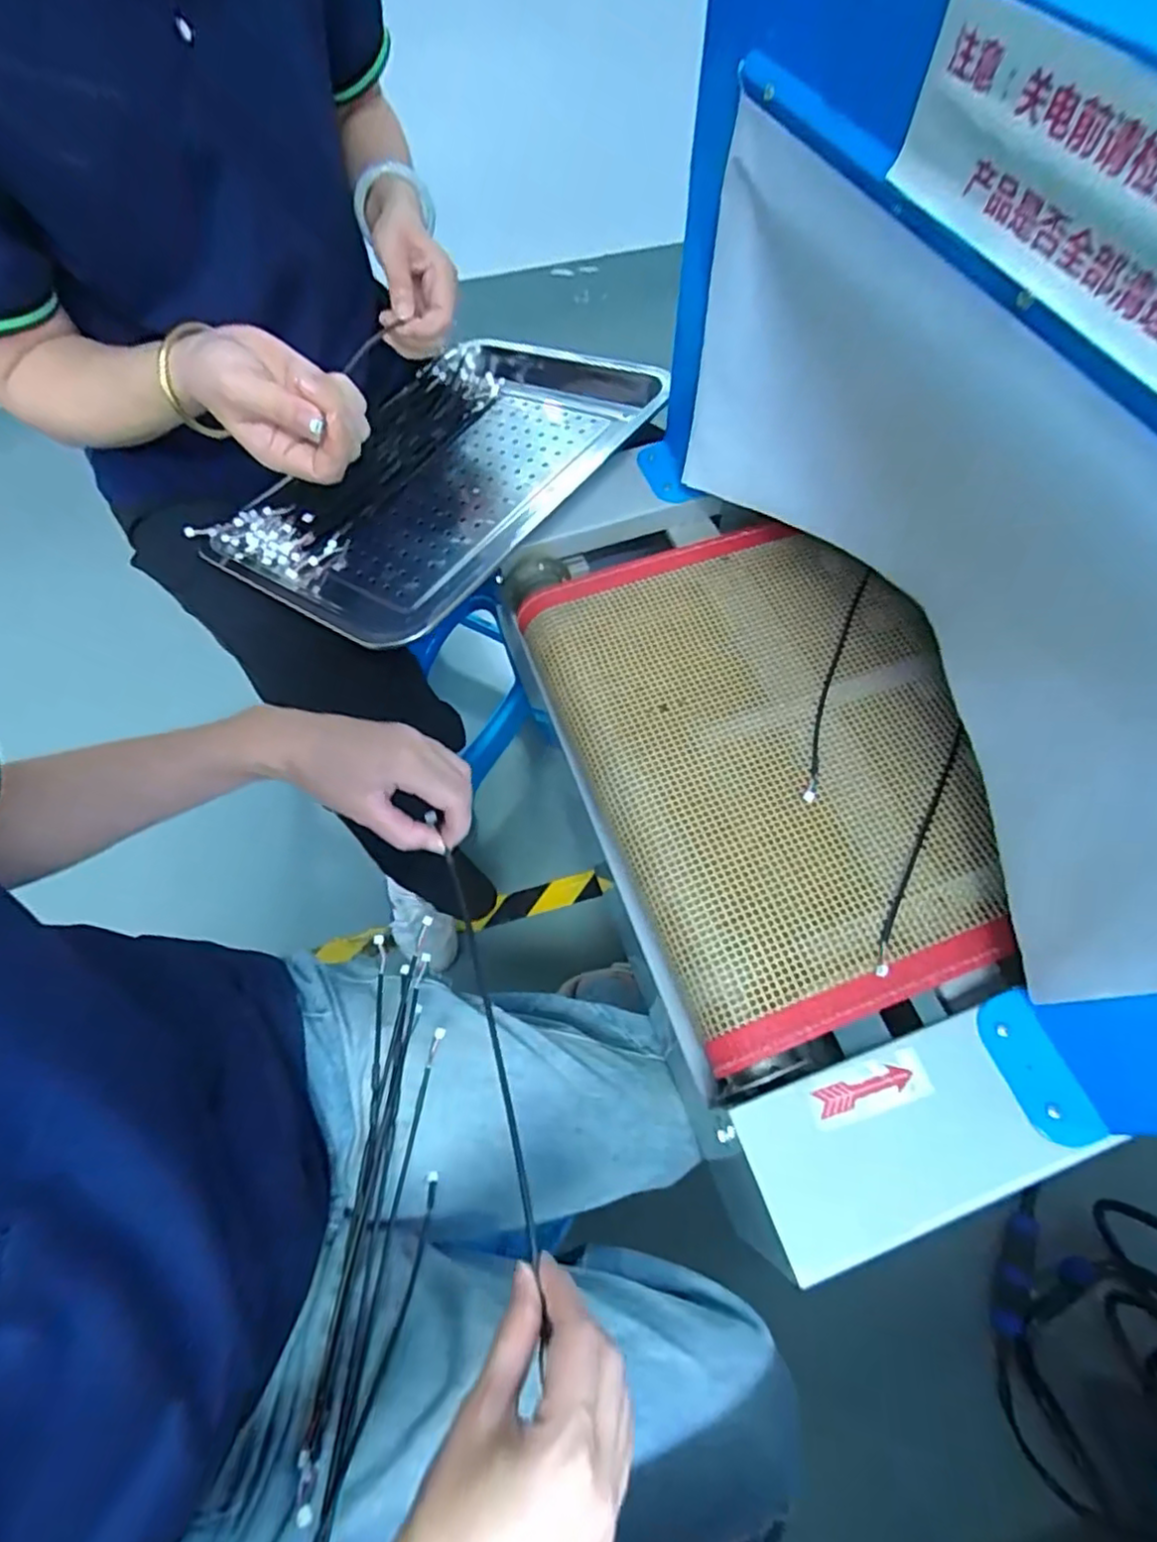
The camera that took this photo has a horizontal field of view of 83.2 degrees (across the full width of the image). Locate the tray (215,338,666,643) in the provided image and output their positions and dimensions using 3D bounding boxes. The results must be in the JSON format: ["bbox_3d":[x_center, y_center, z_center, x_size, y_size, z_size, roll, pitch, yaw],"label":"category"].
[{"bbox_3d":[-0.123,-0.280,0.599,0.252,0.033,0.395,32,68,17],"label":"tray"}]

